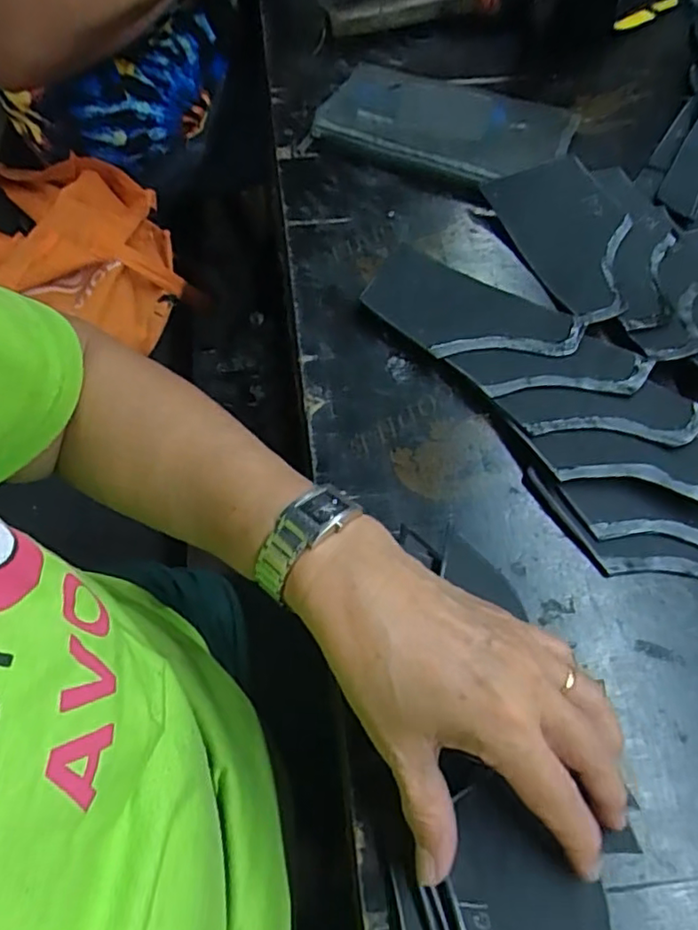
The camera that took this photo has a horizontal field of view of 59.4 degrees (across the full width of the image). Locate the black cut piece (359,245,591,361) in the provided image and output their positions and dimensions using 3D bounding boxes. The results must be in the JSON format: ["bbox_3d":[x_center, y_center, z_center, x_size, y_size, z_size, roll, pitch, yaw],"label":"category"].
[{"bbox_3d":[0.078,-0.105,0.423,0.149,0.008,0.082,32,58,21],"label":"black cut piece"}]

